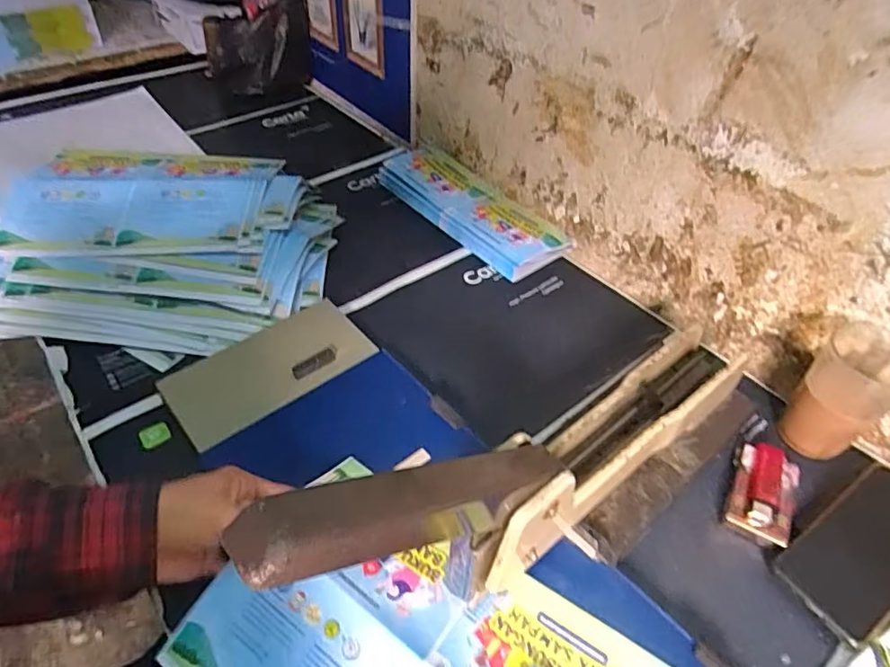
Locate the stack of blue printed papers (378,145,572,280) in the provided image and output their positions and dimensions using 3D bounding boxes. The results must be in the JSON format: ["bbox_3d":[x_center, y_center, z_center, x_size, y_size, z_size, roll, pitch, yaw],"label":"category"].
[{"bbox_3d":[0.035,-0.193,0.814,0.115,0.030,0.322,-31,55,-29],"label":"stack of blue printed papers"}]

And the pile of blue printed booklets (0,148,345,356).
[{"bbox_3d":[-0.363,-0.123,0.698,0.423,0.094,0.315,7,46,4],"label":"pile of blue printed booklets"}]

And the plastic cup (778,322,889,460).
[{"bbox_3d":[0.376,0.057,0.518,0.082,0.098,0.078,-31,54,-28],"label":"plastic cup"}]

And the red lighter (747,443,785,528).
[{"bbox_3d":[0.287,0.134,0.498,0.023,0.013,0.092,23,49,19],"label":"red lighter"}]

